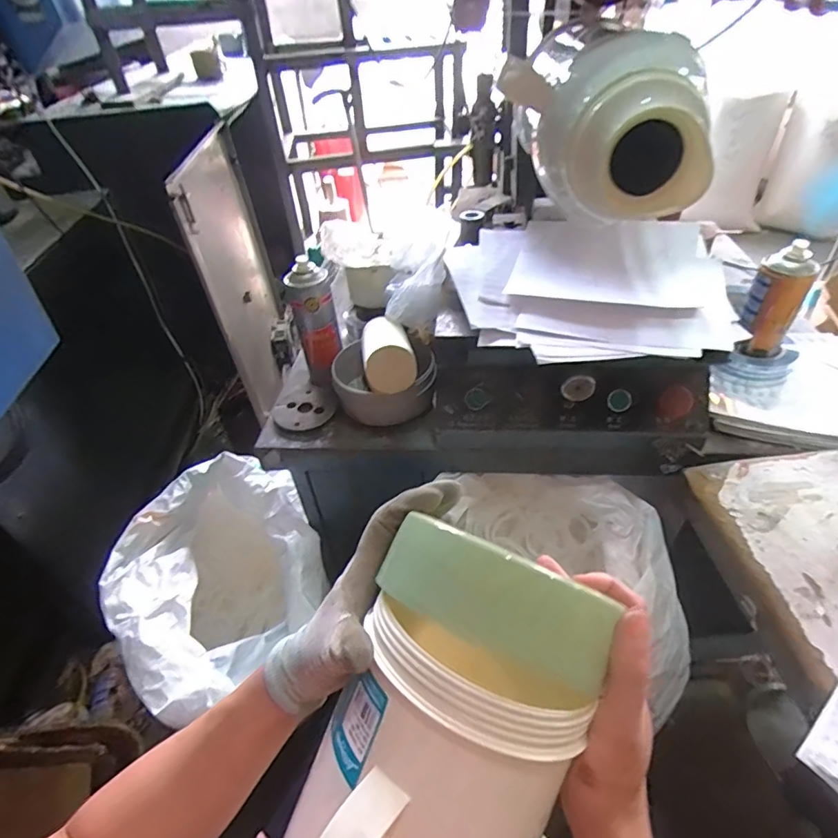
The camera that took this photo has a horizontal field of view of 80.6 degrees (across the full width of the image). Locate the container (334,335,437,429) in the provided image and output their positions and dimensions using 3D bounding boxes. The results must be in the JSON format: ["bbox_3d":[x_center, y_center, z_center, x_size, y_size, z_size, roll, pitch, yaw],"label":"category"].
[{"bbox_3d":[-0.053,-0.059,0.757,0.155,0.078,0.142,-6,42,0],"label":"container"}]

